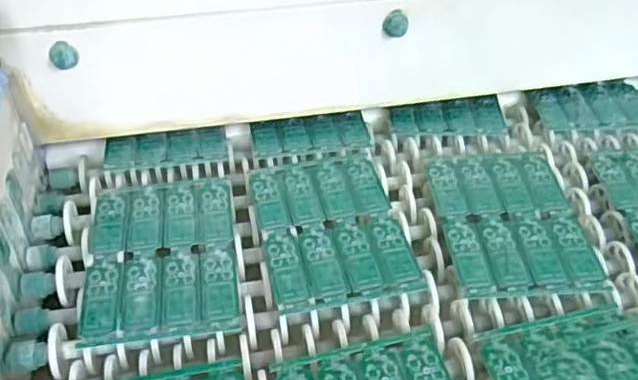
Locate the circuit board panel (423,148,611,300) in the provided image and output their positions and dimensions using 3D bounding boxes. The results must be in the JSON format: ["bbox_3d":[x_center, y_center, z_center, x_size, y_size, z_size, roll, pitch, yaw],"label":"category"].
[{"bbox_3d":[0.167,0.019,0.580,0.121,0.004,0.173,-4,41,-3],"label":"circuit board panel"}]

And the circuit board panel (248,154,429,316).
[{"bbox_3d":[0.010,0.029,0.572,0.119,0.005,0.169,-9,42,-9],"label":"circuit board panel"}]

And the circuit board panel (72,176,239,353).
[{"bbox_3d":[-0.129,0.050,0.548,0.118,0.004,0.170,-6,41,-6],"label":"circuit board panel"}]

